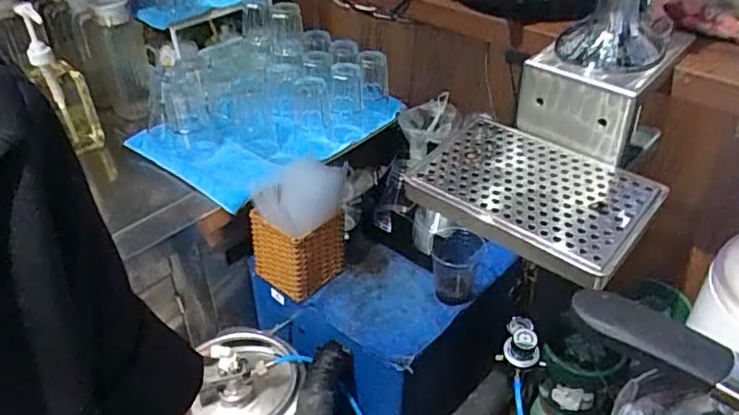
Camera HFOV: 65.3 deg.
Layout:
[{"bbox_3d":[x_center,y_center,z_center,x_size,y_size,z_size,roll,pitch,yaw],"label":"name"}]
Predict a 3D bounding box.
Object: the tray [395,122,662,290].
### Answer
[{"bbox_3d":[0.171,-0.015,0.617,0.225,0.023,0.157,30,57,30],"label":"tray"}]

